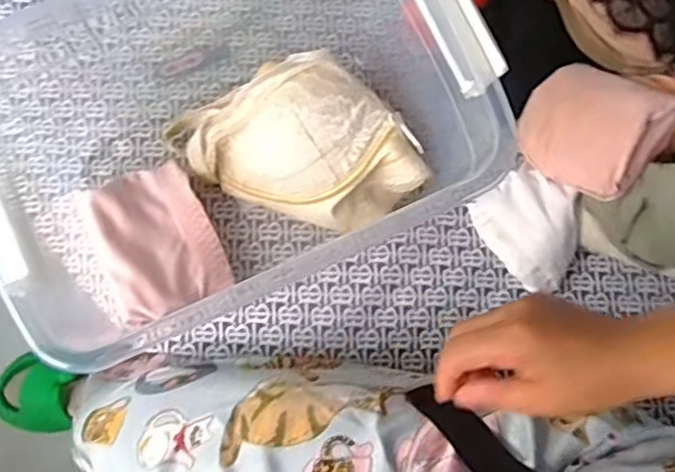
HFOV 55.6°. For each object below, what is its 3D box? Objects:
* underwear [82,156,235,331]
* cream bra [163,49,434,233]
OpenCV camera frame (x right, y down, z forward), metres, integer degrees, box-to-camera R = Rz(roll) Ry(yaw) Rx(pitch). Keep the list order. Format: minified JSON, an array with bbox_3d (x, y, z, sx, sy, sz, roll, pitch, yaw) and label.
[{"bbox_3d":[-0.157,0.008,0.547,0.103,0.053,0.124,-23,81,-5],"label":"underwear"},{"bbox_3d":[-0.040,-0.075,0.544,0.182,0.097,0.145,-25,81,-6],"label":"cream bra"}]

